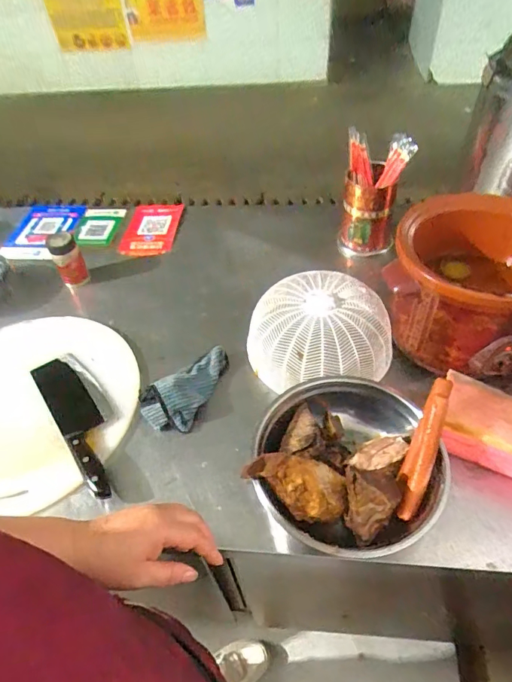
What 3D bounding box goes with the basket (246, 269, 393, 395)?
[{"bbox_3d":[0.101,-0.018,0.738,0.227,0.107,0.202,-3,50,5],"label":"basket"}]

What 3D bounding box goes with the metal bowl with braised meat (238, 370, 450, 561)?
[{"bbox_3d":[0.117,0.157,0.595,0.239,0.091,0.241,-3,50,4],"label":"metal bowl with braised meat"}]

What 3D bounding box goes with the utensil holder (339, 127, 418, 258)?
[{"bbox_3d":[0.235,-0.279,0.902,0.119,0.241,0.108,16,53,19],"label":"utensil holder"}]

